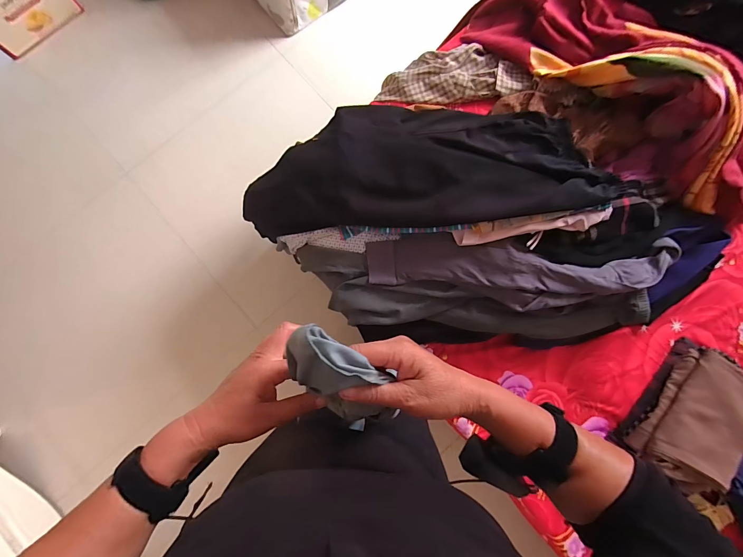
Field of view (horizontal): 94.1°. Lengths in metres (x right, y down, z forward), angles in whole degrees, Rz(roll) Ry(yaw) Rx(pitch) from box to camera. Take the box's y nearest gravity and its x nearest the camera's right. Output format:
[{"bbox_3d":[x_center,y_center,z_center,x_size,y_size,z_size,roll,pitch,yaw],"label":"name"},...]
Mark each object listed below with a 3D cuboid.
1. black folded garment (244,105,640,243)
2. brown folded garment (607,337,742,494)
[{"bbox_3d":[0.127,-0.277,0.816,0.796,0.134,0.336,1,83,14],"label":"black folded garment"},{"bbox_3d":[0.731,0.309,0.776,0.177,0.106,0.301,37,84,3],"label":"brown folded garment"}]

